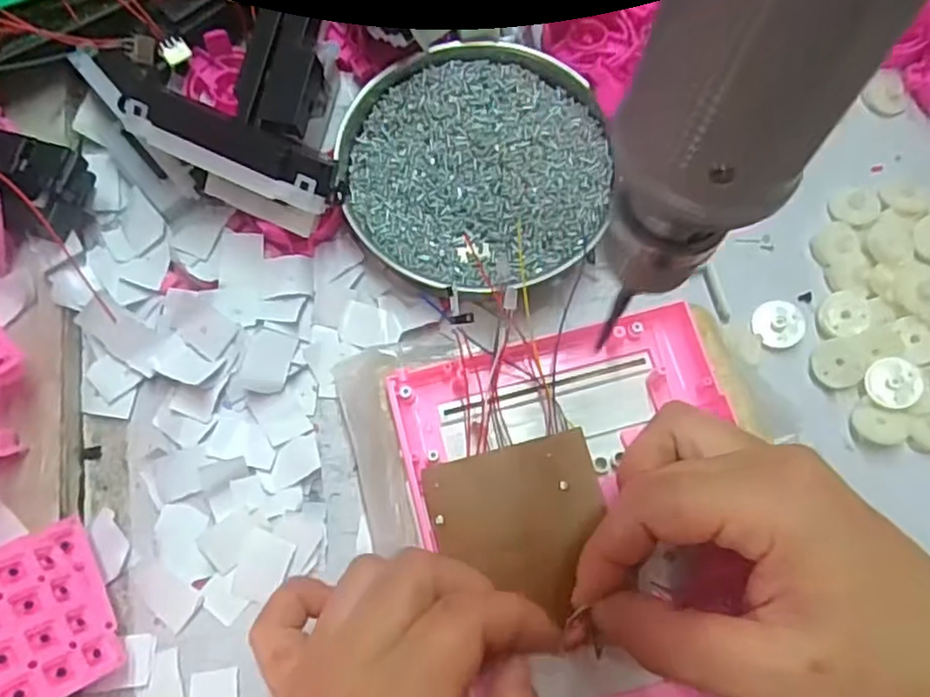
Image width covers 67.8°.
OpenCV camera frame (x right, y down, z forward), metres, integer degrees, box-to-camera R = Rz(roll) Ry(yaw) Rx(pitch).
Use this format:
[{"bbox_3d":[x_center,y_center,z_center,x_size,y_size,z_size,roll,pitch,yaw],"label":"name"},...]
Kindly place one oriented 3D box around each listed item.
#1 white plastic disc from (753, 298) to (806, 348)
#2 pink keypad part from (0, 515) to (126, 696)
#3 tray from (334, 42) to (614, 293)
[{"bbox_3d":[0.151,-0.012,0.330,0.026,0.004,0.023,-29,77,-8],"label":"white plastic disc"},{"bbox_3d":[-0.161,0.101,0.265,0.006,0.055,0.062,-40,77,26],"label":"pink keypad part"},{"bbox_3d":[0.007,-0.093,0.351,0.135,0.017,0.130,0,75,0],"label":"tray"}]

